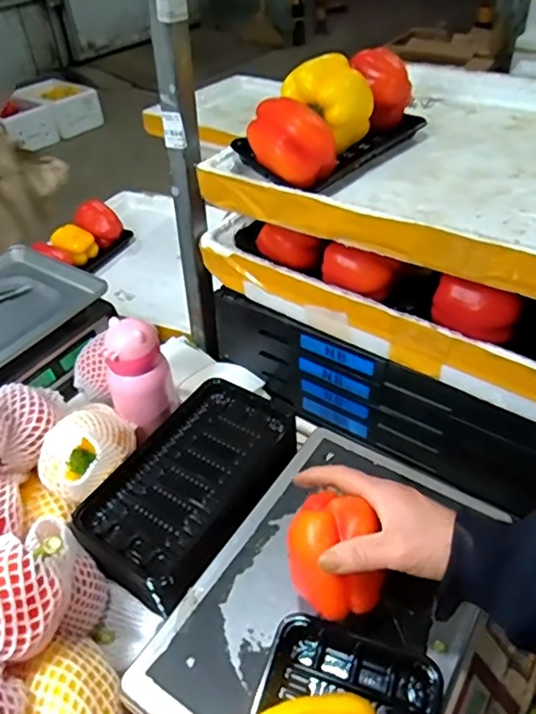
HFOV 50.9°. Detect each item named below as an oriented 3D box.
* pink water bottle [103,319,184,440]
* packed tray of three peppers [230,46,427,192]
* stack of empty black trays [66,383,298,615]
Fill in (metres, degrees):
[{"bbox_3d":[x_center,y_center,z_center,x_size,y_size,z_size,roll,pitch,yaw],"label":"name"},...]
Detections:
[{"bbox_3d":[-0.159,0.020,0.699,0.063,0.138,0.071,13,44,18],"label":"pink water bottle"},{"bbox_3d":[0.081,-0.283,0.664,0.236,0.106,0.108,-33,49,-29],"label":"packed tray of three peppers"},{"bbox_3d":[-0.080,0.141,0.629,0.150,0.062,0.246,20,47,24],"label":"stack of empty black trays"}]

